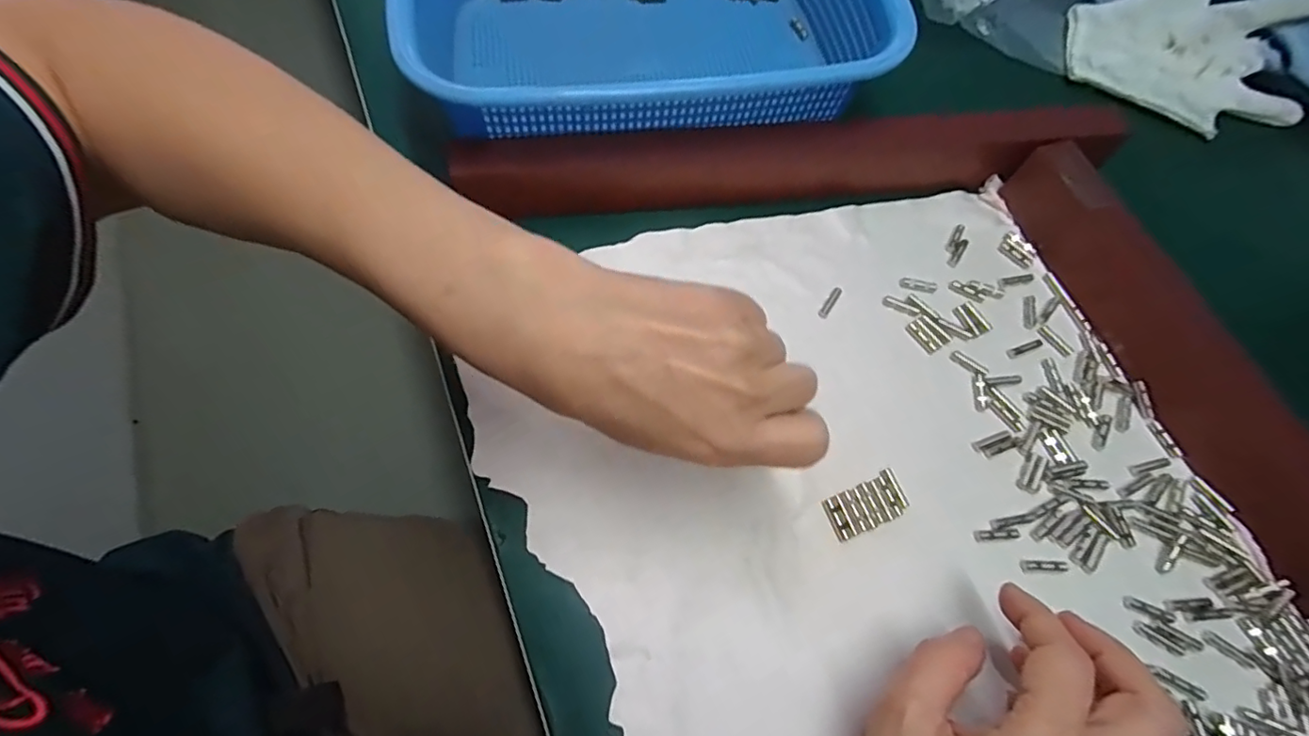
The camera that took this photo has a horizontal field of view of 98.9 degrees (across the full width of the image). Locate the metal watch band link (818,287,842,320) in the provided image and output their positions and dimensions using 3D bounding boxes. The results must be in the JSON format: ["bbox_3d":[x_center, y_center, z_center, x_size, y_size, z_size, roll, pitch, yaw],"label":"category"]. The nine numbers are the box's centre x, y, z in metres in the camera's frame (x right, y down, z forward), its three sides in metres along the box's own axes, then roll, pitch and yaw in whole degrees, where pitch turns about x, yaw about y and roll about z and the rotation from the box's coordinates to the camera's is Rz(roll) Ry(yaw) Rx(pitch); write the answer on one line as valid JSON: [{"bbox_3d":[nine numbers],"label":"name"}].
[{"bbox_3d":[0.101,-0.038,0.320,0.006,0.004,0.023,31,68,11],"label":"metal watch band link"}]

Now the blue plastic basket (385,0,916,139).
[{"bbox_3d":[-0.001,-0.221,0.366,0.281,0.088,0.205,-8,66,-6],"label":"blue plastic basket"}]

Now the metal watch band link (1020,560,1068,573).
[{"bbox_3d":[0.184,0.093,0.264,0.022,0.004,0.006,-1,65,-3],"label":"metal watch band link"}]

